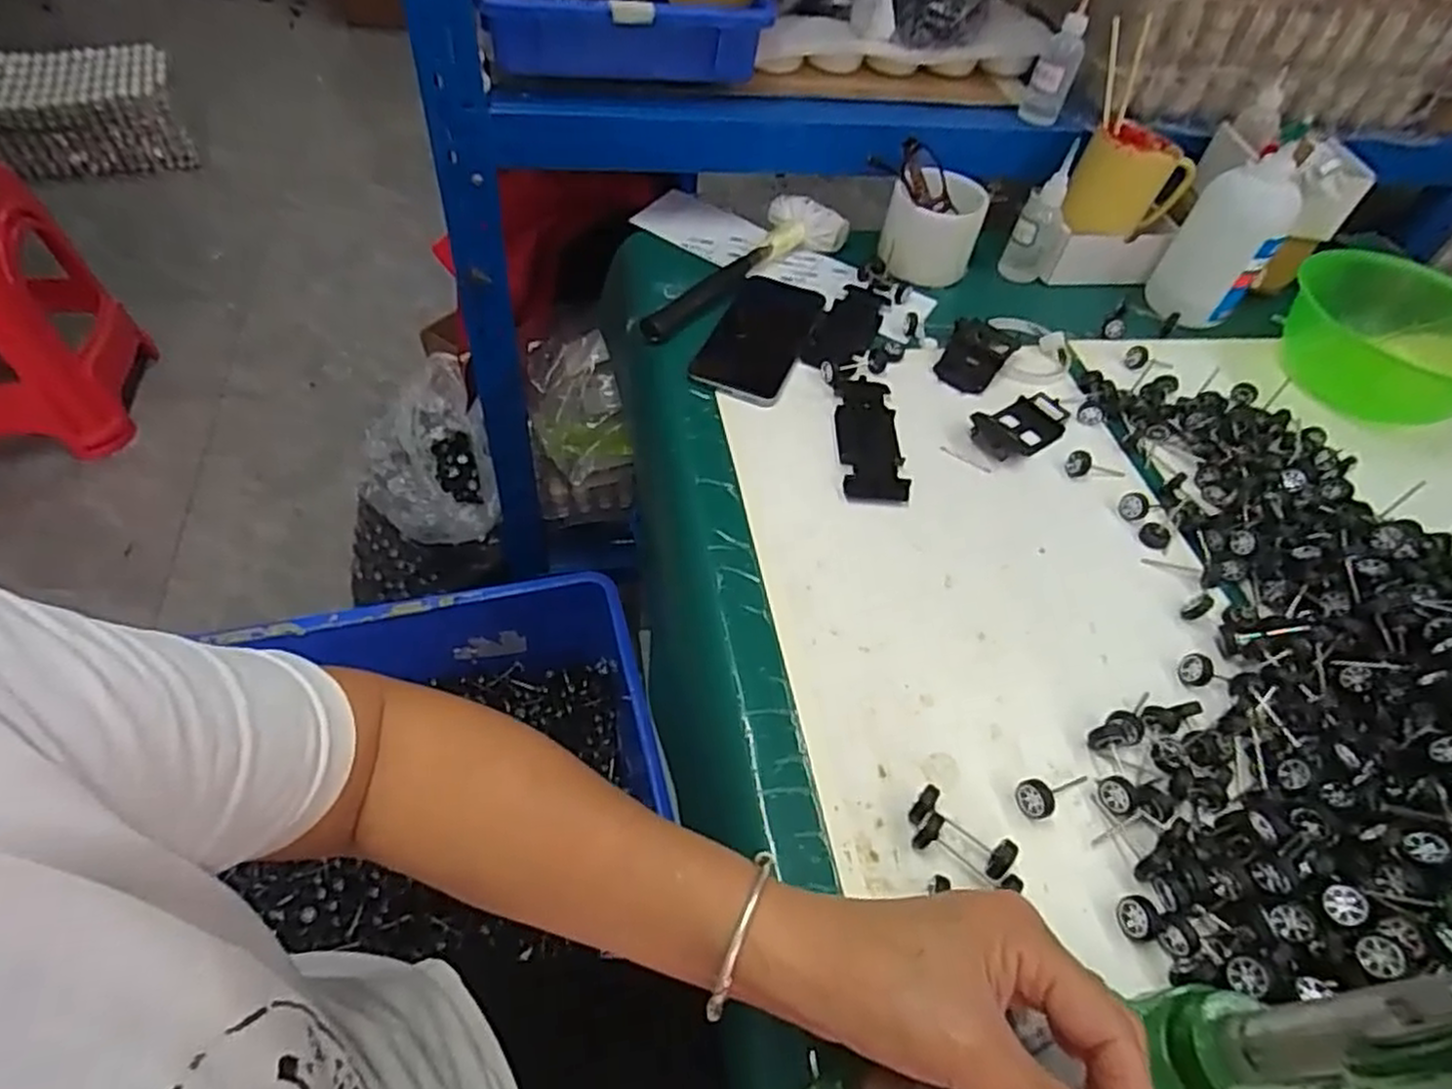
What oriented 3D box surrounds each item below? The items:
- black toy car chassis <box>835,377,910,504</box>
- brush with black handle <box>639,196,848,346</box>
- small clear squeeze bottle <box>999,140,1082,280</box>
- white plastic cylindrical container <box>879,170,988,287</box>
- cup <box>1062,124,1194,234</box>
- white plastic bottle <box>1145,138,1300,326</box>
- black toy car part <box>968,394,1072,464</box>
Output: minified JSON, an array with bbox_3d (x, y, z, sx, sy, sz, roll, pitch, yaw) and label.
[{"bbox_3d":[0.108,-0.082,0.570,0.046,0.007,0.124,3,52,-5],"label":"black toy car chassis"},{"bbox_3d":[0.012,-0.258,0.680,0.064,0.032,0.247,37,56,20],"label":"brush with black handle"},{"bbox_3d":[0.310,-0.314,0.726,0.049,0.112,0.060,24,53,11],"label":"small clear squeeze bottle"},{"bbox_3d":[0.196,-0.300,0.713,0.088,0.073,0.072,20,52,8],"label":"white plastic cylindrical container"},{"bbox_3d":[0.384,-0.344,0.713,0.094,0.073,0.099,28,54,14],"label":"cup"},{"bbox_3d":[0.462,-0.281,0.690,0.063,0.132,0.070,6,51,-3],"label":"white plastic bottle"},{"bbox_3d":[0.239,-0.097,0.598,0.089,0.010,0.048,-25,59,-24],"label":"black toy car part"}]

